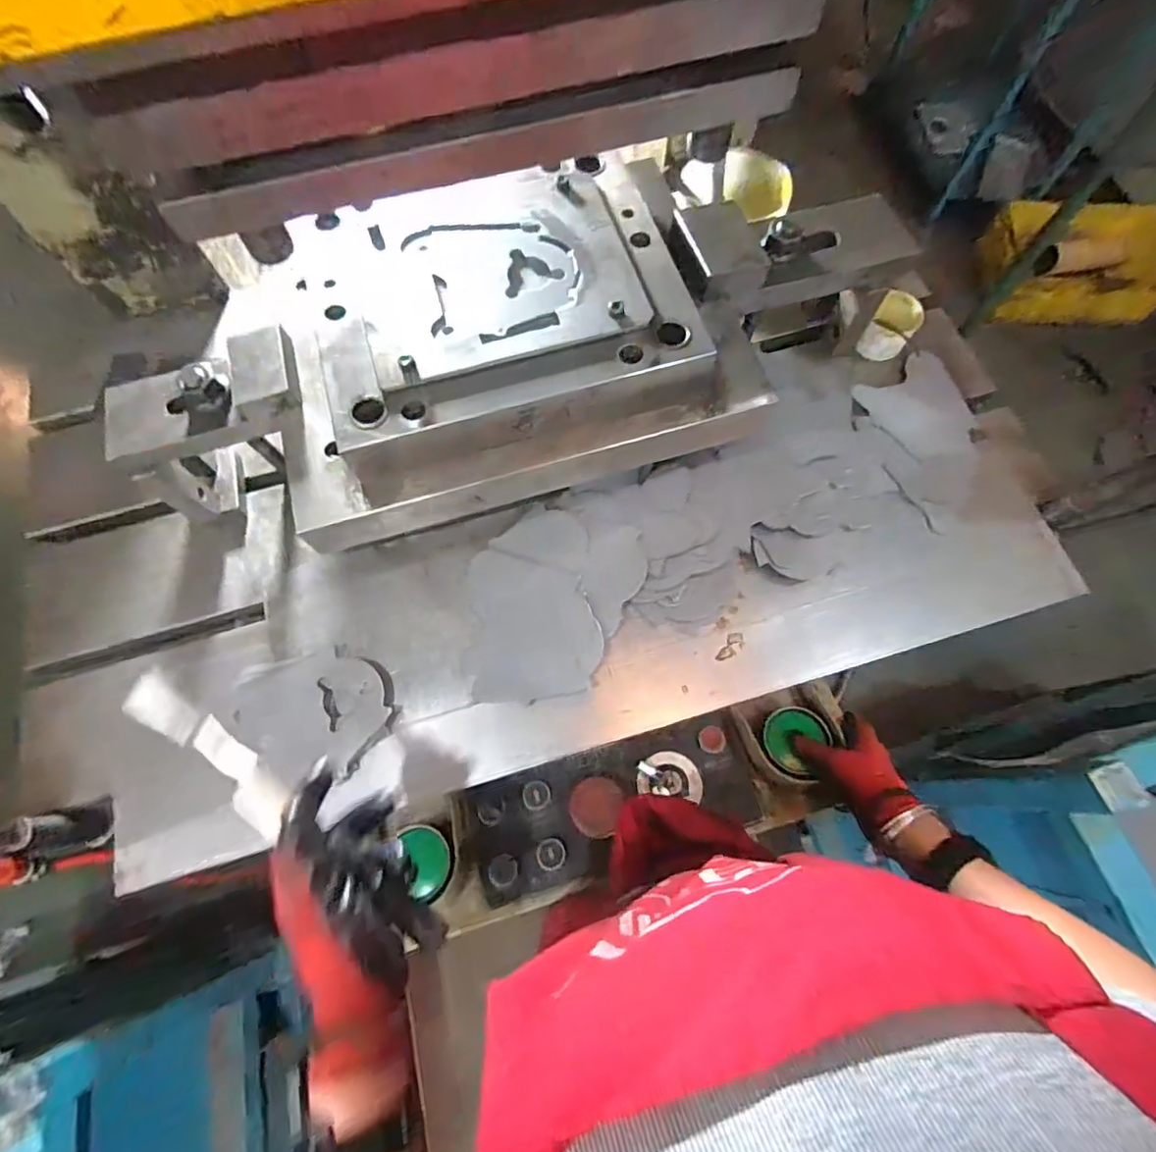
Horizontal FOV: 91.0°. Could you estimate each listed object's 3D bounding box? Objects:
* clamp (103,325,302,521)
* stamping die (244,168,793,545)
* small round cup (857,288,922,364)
[{"bbox_3d":[-0.346,-0.143,0.581,0.179,0.163,0.096,-13,69,-4],"label":"clamp"},{"bbox_3d":[-0.067,-0.224,0.530,0.423,0.092,0.294,-18,70,-6],"label":"stamping die"},{"bbox_3d":[0.387,-0.305,0.700,0.052,0.046,0.067,32,73,12],"label":"small round cup"}]

